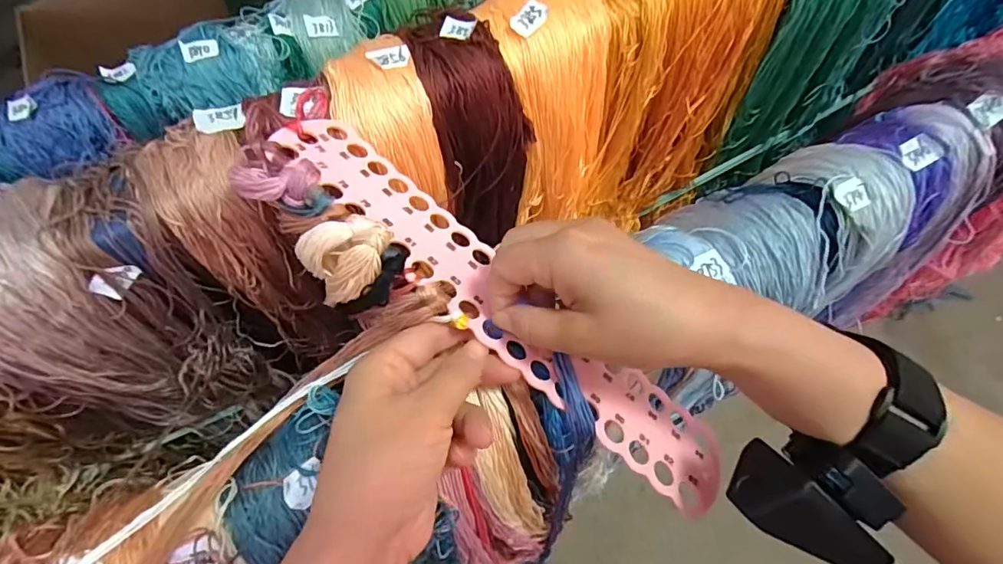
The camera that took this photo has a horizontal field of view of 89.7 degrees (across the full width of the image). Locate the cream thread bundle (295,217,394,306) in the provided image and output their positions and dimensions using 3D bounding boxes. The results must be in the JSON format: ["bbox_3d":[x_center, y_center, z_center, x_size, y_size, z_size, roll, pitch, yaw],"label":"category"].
[{"bbox_3d":[-0.074,-0.012,0.250,0.043,0.029,0.031,-27,65,-10],"label":"cream thread bundle"}]

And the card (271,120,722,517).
[{"bbox_3d":[0.000,0.010,0.270,0.285,0.009,0.057,40,48,3],"label":"card"}]

